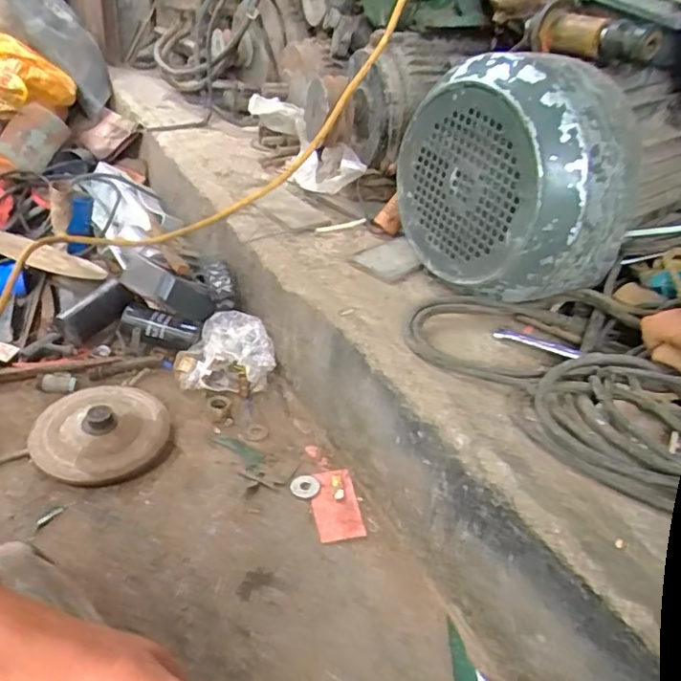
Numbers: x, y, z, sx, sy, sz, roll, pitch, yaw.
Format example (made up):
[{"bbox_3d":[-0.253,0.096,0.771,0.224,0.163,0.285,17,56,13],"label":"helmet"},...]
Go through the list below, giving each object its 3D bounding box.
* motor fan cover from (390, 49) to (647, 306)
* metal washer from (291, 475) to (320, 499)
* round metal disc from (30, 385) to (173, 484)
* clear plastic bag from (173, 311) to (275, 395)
[{"bbox_3d":[0.175,-0.170,0.611,0.129,0.206,0.226,-16,40,-31],"label":"motor fan cover"},{"bbox_3d":[-0.037,0.156,0.645,0.029,0.004,0.028,5,34,-4],"label":"metal washer"},{"bbox_3d":[-0.264,0.094,0.667,0.137,0.027,0.139,5,34,-4],"label":"round metal disc"},{"bbox_3d":[-0.145,0.015,0.761,0.123,0.077,0.070,5,34,-4],"label":"clear plastic bag"}]

